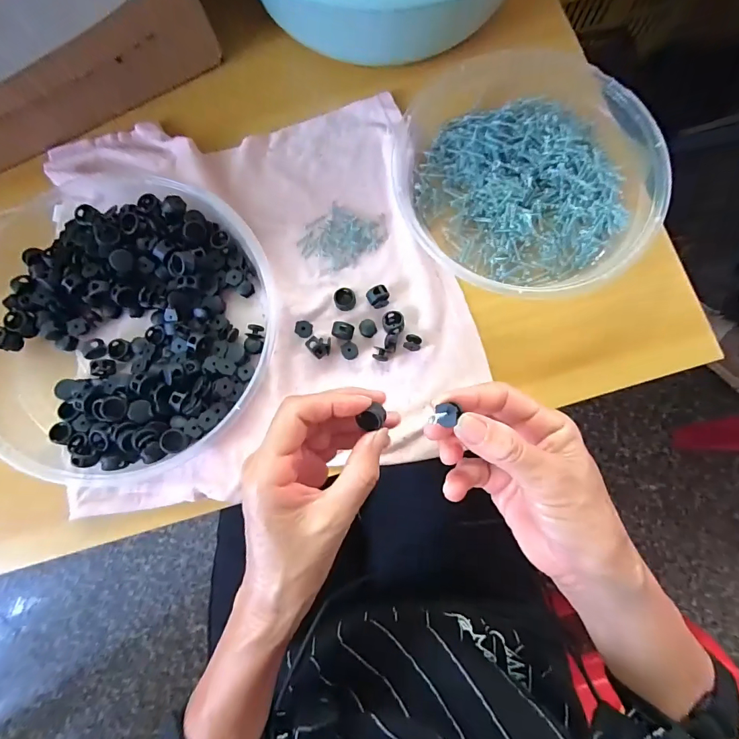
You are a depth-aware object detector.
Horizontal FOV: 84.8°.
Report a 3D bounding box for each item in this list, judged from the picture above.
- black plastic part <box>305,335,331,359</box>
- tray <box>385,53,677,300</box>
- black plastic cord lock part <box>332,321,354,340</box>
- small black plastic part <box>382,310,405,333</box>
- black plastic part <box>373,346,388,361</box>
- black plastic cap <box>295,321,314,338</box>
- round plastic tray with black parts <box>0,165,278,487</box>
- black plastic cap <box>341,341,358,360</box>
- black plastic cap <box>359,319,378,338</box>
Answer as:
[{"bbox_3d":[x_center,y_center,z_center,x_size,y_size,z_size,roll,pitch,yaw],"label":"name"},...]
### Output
[{"bbox_3d":[-0.038,-0.019,0.317,0.018,0.015,0.016,-44,82,-6],"label":"black plastic part"},{"bbox_3d":[0.124,-0.156,0.328,0.195,0.038,0.211,-39,81,-6],"label":"tray"},{"bbox_3d":[-0.021,-0.030,0.321,0.017,0.012,0.012,13,80,4],"label":"black plastic cord lock part"},{"bbox_3d":[0.019,-0.038,0.322,0.017,0.007,0.017,0,80,1],"label":"small black plastic part"},{"bbox_3d":[0.009,-0.012,0.320,0.012,0.008,0.009,16,80,2],"label":"black plastic part"},{"bbox_3d":[-0.052,-0.032,0.322,0.013,0.006,0.013,0,80,1],"label":"black plastic cap"},{"bbox_3d":[-0.195,-0.047,0.312,0.224,0.032,0.258,-30,81,-4],"label":"round plastic tray with black parts"},{"bbox_3d":[-0.015,-0.015,0.319,0.013,0.011,0.012,0,80,0],"label":"black plastic cap"},{"bbox_3d":[-0.001,-0.033,0.324,0.014,0.005,0.014,0,80,1],"label":"black plastic cap"}]

